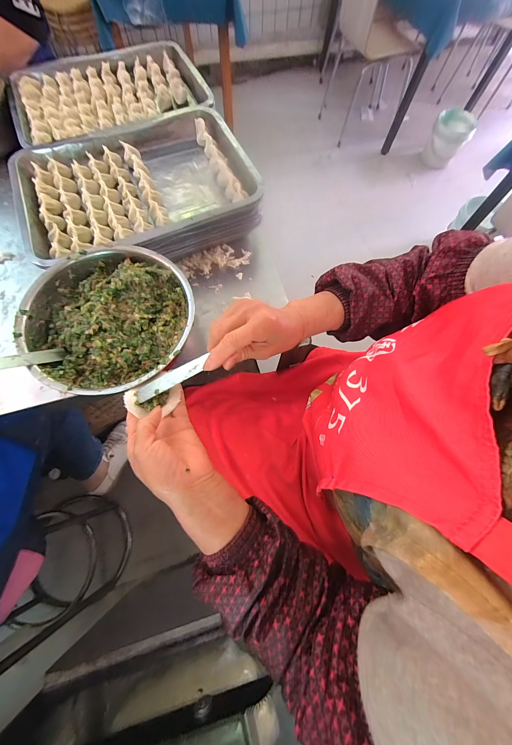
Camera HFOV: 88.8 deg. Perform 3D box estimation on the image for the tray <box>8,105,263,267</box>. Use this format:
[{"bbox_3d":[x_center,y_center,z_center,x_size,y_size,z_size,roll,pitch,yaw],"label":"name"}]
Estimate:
[{"bbox_3d":[-0.218,-0.344,0.481,0.390,0.053,0.309,-24,72,-10],"label":"tray"}]

